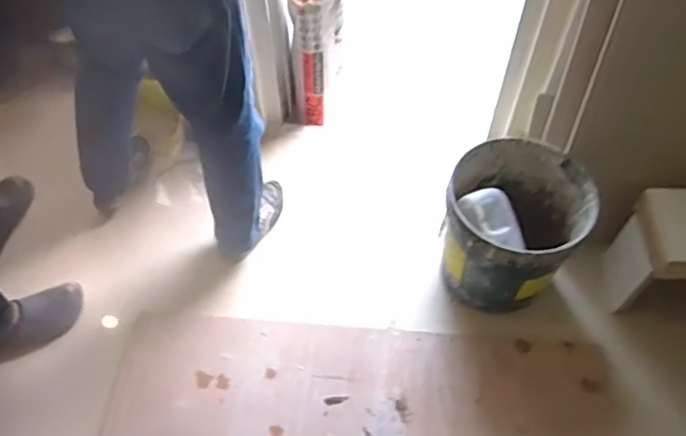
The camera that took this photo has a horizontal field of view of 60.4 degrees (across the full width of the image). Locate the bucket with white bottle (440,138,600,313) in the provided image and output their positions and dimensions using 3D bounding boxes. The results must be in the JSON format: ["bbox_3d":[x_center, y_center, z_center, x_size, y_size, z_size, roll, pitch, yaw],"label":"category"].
[{"bbox_3d":[0.383,0.028,1.380,0.308,0.286,0.298,21,57,15],"label":"bucket with white bottle"}]

